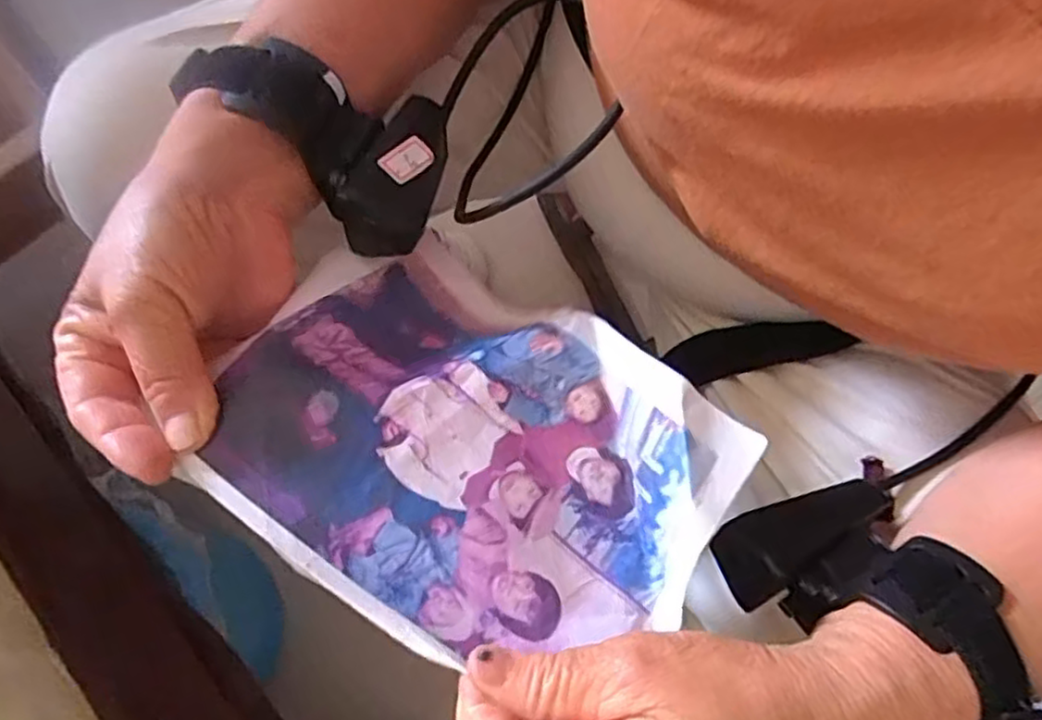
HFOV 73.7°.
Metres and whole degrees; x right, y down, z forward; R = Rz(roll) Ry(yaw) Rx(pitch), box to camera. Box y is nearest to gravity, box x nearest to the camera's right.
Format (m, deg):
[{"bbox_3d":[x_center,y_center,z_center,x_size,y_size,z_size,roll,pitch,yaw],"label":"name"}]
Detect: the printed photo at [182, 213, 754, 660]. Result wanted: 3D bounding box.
[{"bbox_3d":[-0.018,0.033,0.266,0.177,0.058,0.137,28,77,6],"label":"printed photo"}]

